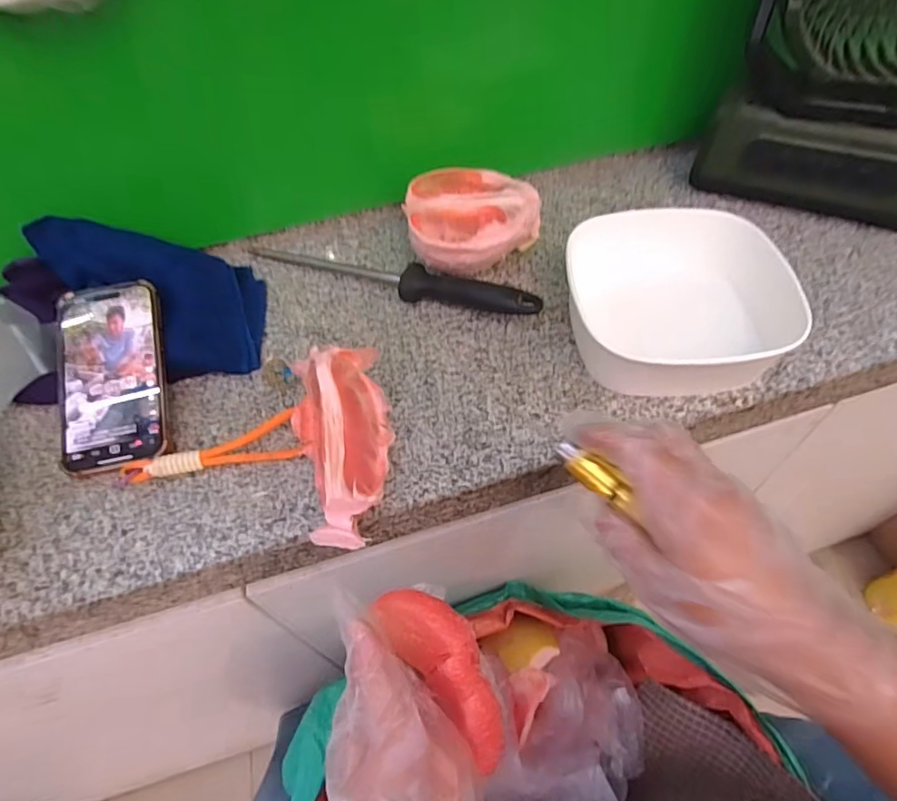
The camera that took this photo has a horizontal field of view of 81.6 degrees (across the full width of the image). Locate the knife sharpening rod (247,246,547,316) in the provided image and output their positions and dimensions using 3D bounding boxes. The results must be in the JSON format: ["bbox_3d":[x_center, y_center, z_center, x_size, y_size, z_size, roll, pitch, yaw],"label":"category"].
[{"bbox_3d":[-0.057,-0.114,0.470,0.284,0.028,0.032,21,58,18],"label":"knife sharpening rod"}]

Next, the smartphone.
[{"bbox_3d":[-0.255,-0.022,0.393,0.070,0.012,0.147,-11,74,-6],"label":"smartphone"}]

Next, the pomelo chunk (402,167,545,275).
[{"bbox_3d":[0.022,-0.158,0.477,0.116,0.060,0.109,-10,54,-3],"label":"pomelo chunk"}]

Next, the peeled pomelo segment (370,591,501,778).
[{"bbox_3d":[0.002,0.151,0.293,0.038,0.029,0.106,-33,75,-19],"label":"peeled pomelo segment"}]

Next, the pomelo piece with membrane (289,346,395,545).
[{"bbox_3d":[-0.072,0.029,0.348,0.065,0.064,0.131,-10,54,-3],"label":"pomelo piece with membrane"}]

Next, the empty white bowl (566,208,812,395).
[{"bbox_3d":[0.186,-0.082,0.415,0.166,0.058,0.139,-2,54,3],"label":"empty white bowl"}]

